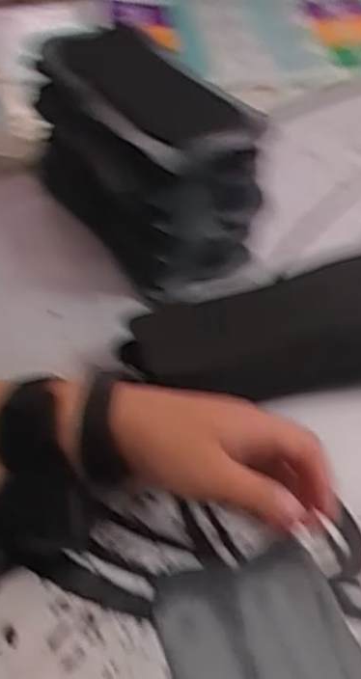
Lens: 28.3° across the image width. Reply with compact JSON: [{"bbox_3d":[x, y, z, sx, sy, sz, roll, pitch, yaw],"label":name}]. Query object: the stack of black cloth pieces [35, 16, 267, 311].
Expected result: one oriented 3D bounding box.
[{"bbox_3d":[-0.035,-0.160,0.608,0.111,0.126,0.233,-24,52,-20],"label":"stack of black cloth pieces"}]

